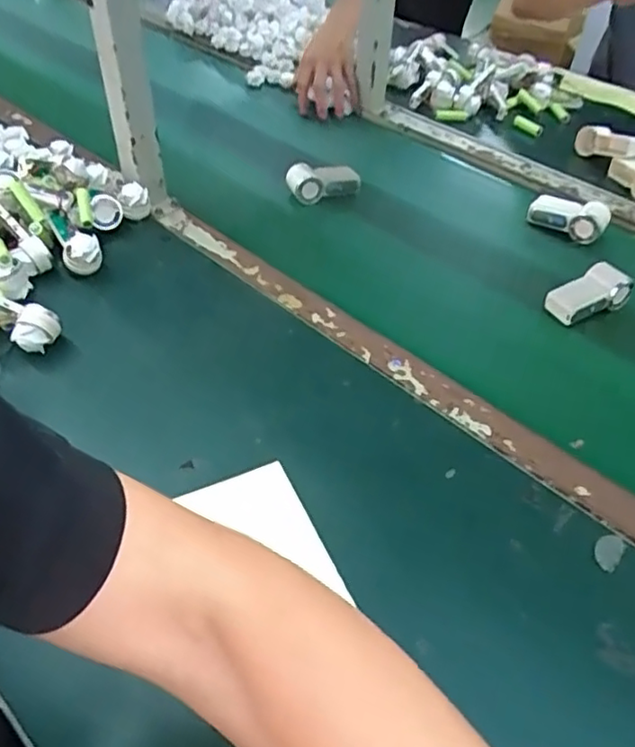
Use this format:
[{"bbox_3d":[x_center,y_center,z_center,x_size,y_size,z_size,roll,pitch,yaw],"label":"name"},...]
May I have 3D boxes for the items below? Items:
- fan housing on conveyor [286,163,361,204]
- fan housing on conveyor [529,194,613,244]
[{"bbox_3d":[0.010,-0.270,0.881,0.101,0.042,0.039,-12,48,-14],"label":"fan housing on conveyor"},{"bbox_3d":[0.332,-0.210,0.827,0.095,0.036,0.054,29,51,23],"label":"fan housing on conveyor"}]

